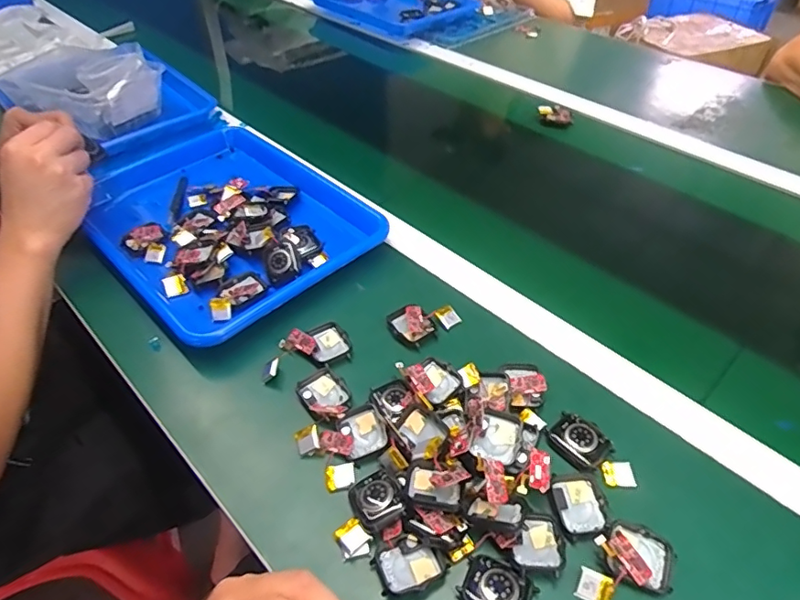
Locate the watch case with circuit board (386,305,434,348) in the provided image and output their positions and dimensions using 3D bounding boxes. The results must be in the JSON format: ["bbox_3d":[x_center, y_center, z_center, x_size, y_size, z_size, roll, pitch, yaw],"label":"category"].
[{"bbox_3d":[0.011,0.024,0.516,0.038,0.012,0.045,-22,50,-20],"label":"watch case with circuit board"}]

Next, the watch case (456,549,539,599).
[{"bbox_3d":[0.066,0.194,0.354,0.046,0.013,0.038,23,50,20],"label":"watch case"}]

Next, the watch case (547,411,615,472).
[{"bbox_3d":[0.145,0.115,0.429,0.036,0.013,0.045,-34,55,-28],"label":"watch case"}]

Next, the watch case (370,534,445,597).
[{"bbox_3d":[0.005,0.183,0.365,0.043,0.015,0.033,-22,50,-20],"label":"watch case"}]

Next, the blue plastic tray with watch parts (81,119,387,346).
[{"bbox_3d":[-0.205,-0.094,0.620,0.250,0.034,0.326,-35,56,-29],"label":"blue plastic tray with watch parts"}]

